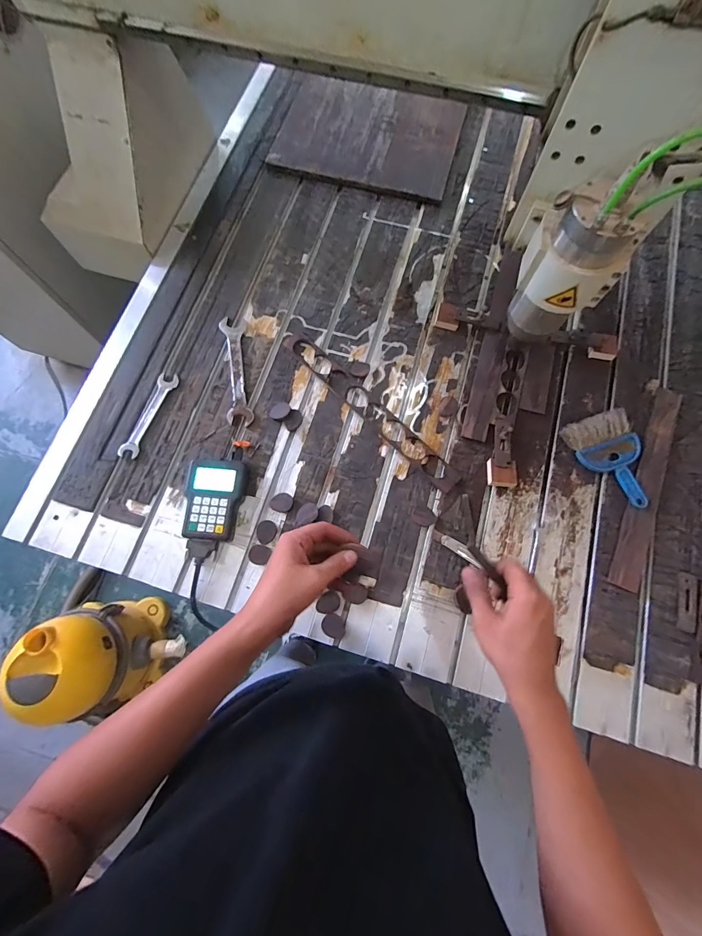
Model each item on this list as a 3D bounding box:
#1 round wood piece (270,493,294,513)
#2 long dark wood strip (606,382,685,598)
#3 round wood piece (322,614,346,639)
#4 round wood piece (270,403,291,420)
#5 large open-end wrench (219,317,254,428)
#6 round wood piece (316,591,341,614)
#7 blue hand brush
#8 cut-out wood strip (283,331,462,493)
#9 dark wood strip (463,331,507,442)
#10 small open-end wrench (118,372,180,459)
[{"bbox_3d":[-0.129,0.065,0.715,0.040,0.004,0.037,0,74,0],"label":"round wood piece"},{"bbox_3d":[0.561,0.028,0.719,0.057,0.014,0.411,22,76,7],"label":"long dark wood strip"},{"bbox_3d":[-0.029,0.275,0.660,0.045,0.004,0.036,27,70,-12],"label":"round wood piece"},{"bbox_3d":[-0.141,-0.113,0.757,0.042,0.007,0.033,-25,76,-6],"label":"round wood piece"},{"bbox_3d":[-0.239,-0.205,0.794,0.051,0.007,0.251,-9,74,-2],"label":"large open-end wrench"},{"bbox_3d":[-0.039,0.237,0.671,0.038,0.004,0.039,5,70,-14],"label":"round wood piece"},{"bbox_3d":[0.501,-0.015,0.729,0.136,0.023,0.184,-18,75,-4],"label":"blue hand brush"},{"bbox_3d":[0.032,-0.126,0.772,0.050,0.008,0.465,-44,78,-11],"label":"cut-out wood strip"},{"bbox_3d":[0.276,-0.171,0.775,0.049,0.013,0.245,16,75,5],"label":"dark wood strip"},{"bbox_3d":[-0.406,-0.107,0.763,0.040,0.009,0.186,20,75,6],"label":"small open-end wrench"}]

